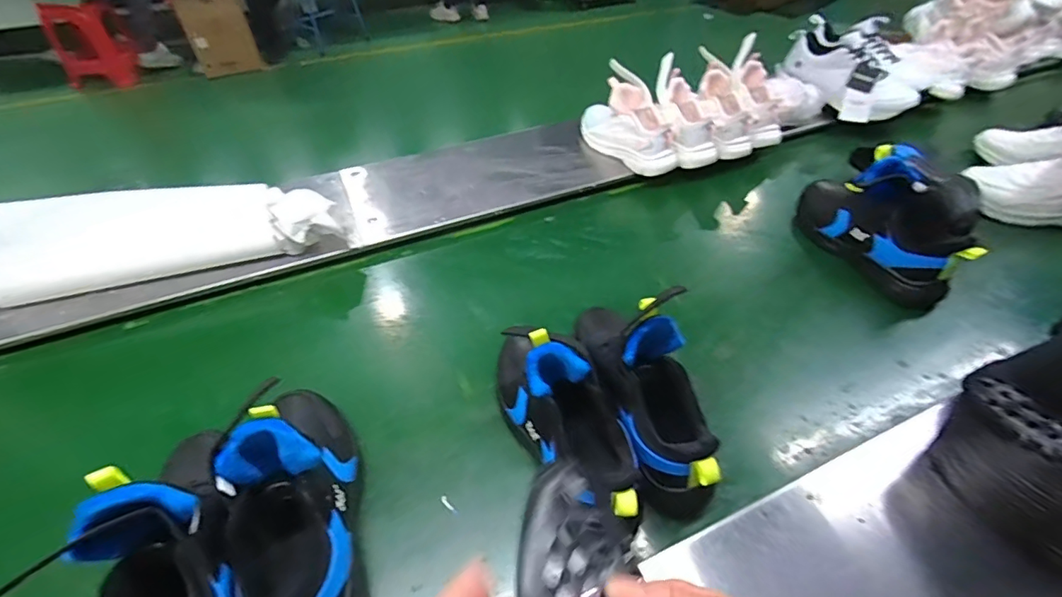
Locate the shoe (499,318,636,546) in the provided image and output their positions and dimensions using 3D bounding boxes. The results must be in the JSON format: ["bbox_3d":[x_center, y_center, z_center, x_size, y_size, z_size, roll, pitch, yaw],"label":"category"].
[{"bbox_3d":[0.034,0.120,0.505,0.097,0.144,0.243,-20,49,-18],"label":"shoe"}]

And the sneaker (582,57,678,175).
[{"bbox_3d":[0.185,-0.337,0.915,0.080,0.130,0.213,-27,52,-24],"label":"sneaker"}]

